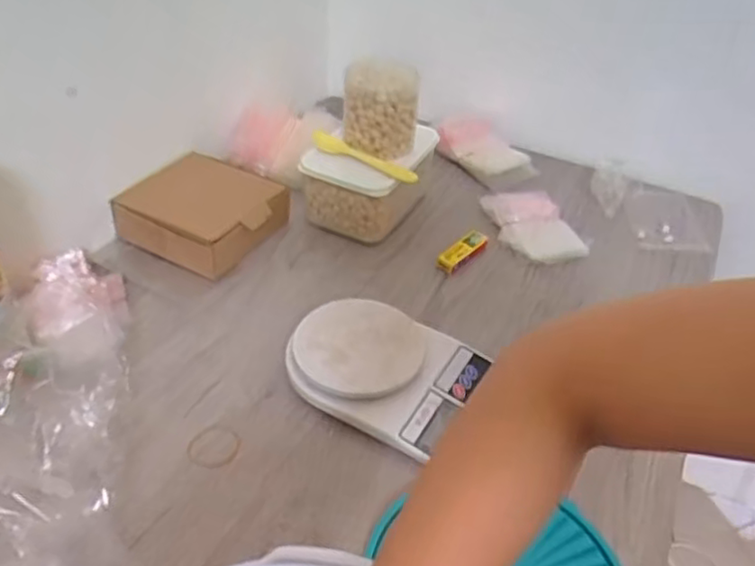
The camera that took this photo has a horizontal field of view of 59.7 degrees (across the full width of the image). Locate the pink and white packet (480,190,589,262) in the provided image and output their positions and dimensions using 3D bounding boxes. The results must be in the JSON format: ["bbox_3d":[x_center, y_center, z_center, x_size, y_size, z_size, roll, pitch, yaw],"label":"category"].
[{"bbox_3d":[0.214,-0.077,0.896,0.104,0.031,0.135,-5,41,-11],"label":"pink and white packet"}]

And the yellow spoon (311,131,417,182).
[{"bbox_3d":[-0.017,-0.161,0.834,0.158,0.018,0.025,28,45,25],"label":"yellow spoon"}]

